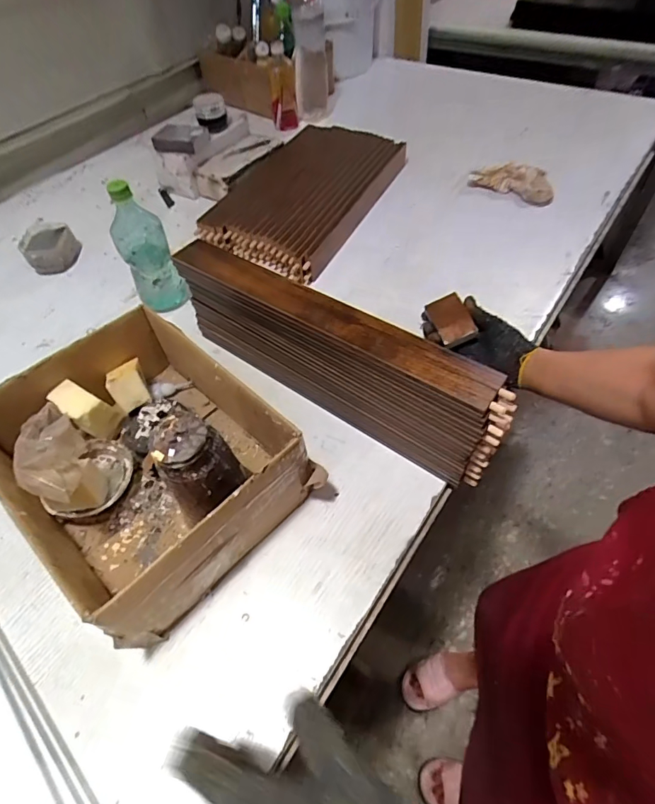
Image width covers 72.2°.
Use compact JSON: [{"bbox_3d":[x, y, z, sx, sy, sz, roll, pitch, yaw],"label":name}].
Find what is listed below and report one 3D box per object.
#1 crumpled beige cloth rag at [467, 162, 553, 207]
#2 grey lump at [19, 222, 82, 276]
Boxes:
[{"bbox_3d":[0.391,-0.463,0.955,0.167,0.058,0.099,5,53,7],"label":"crumpled beige cloth rag"},{"bbox_3d":[-0.540,-0.299,0.877,0.091,0.050,0.115,-16,53,-8],"label":"grey lump"}]

